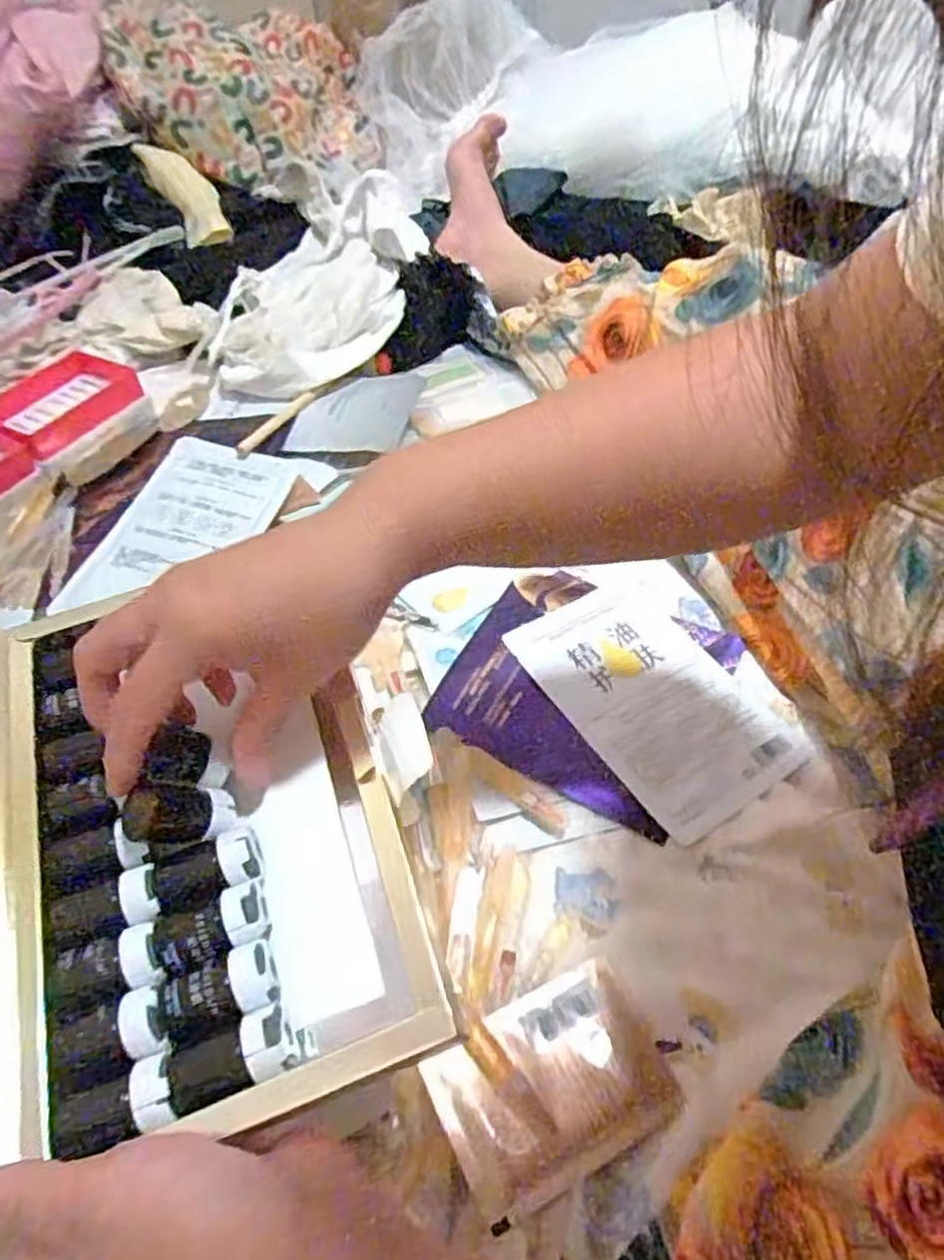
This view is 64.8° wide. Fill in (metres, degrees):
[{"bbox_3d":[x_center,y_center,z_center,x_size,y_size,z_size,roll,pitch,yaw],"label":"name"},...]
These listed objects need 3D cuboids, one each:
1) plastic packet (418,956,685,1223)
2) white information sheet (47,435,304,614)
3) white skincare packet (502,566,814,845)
[{"bbox_3d":[0.034,0.195,0.322,0.096,0.019,0.069,-22,52,-17],"label":"plastic packet"},{"bbox_3d":[-0.206,-0.071,0.529,0.105,0.006,0.162,18,62,11],"label":"white information sheet"},{"bbox_3d":[0.109,0.038,0.450,0.103,0.004,0.162,-26,58,-22],"label":"white skincare packet"}]

